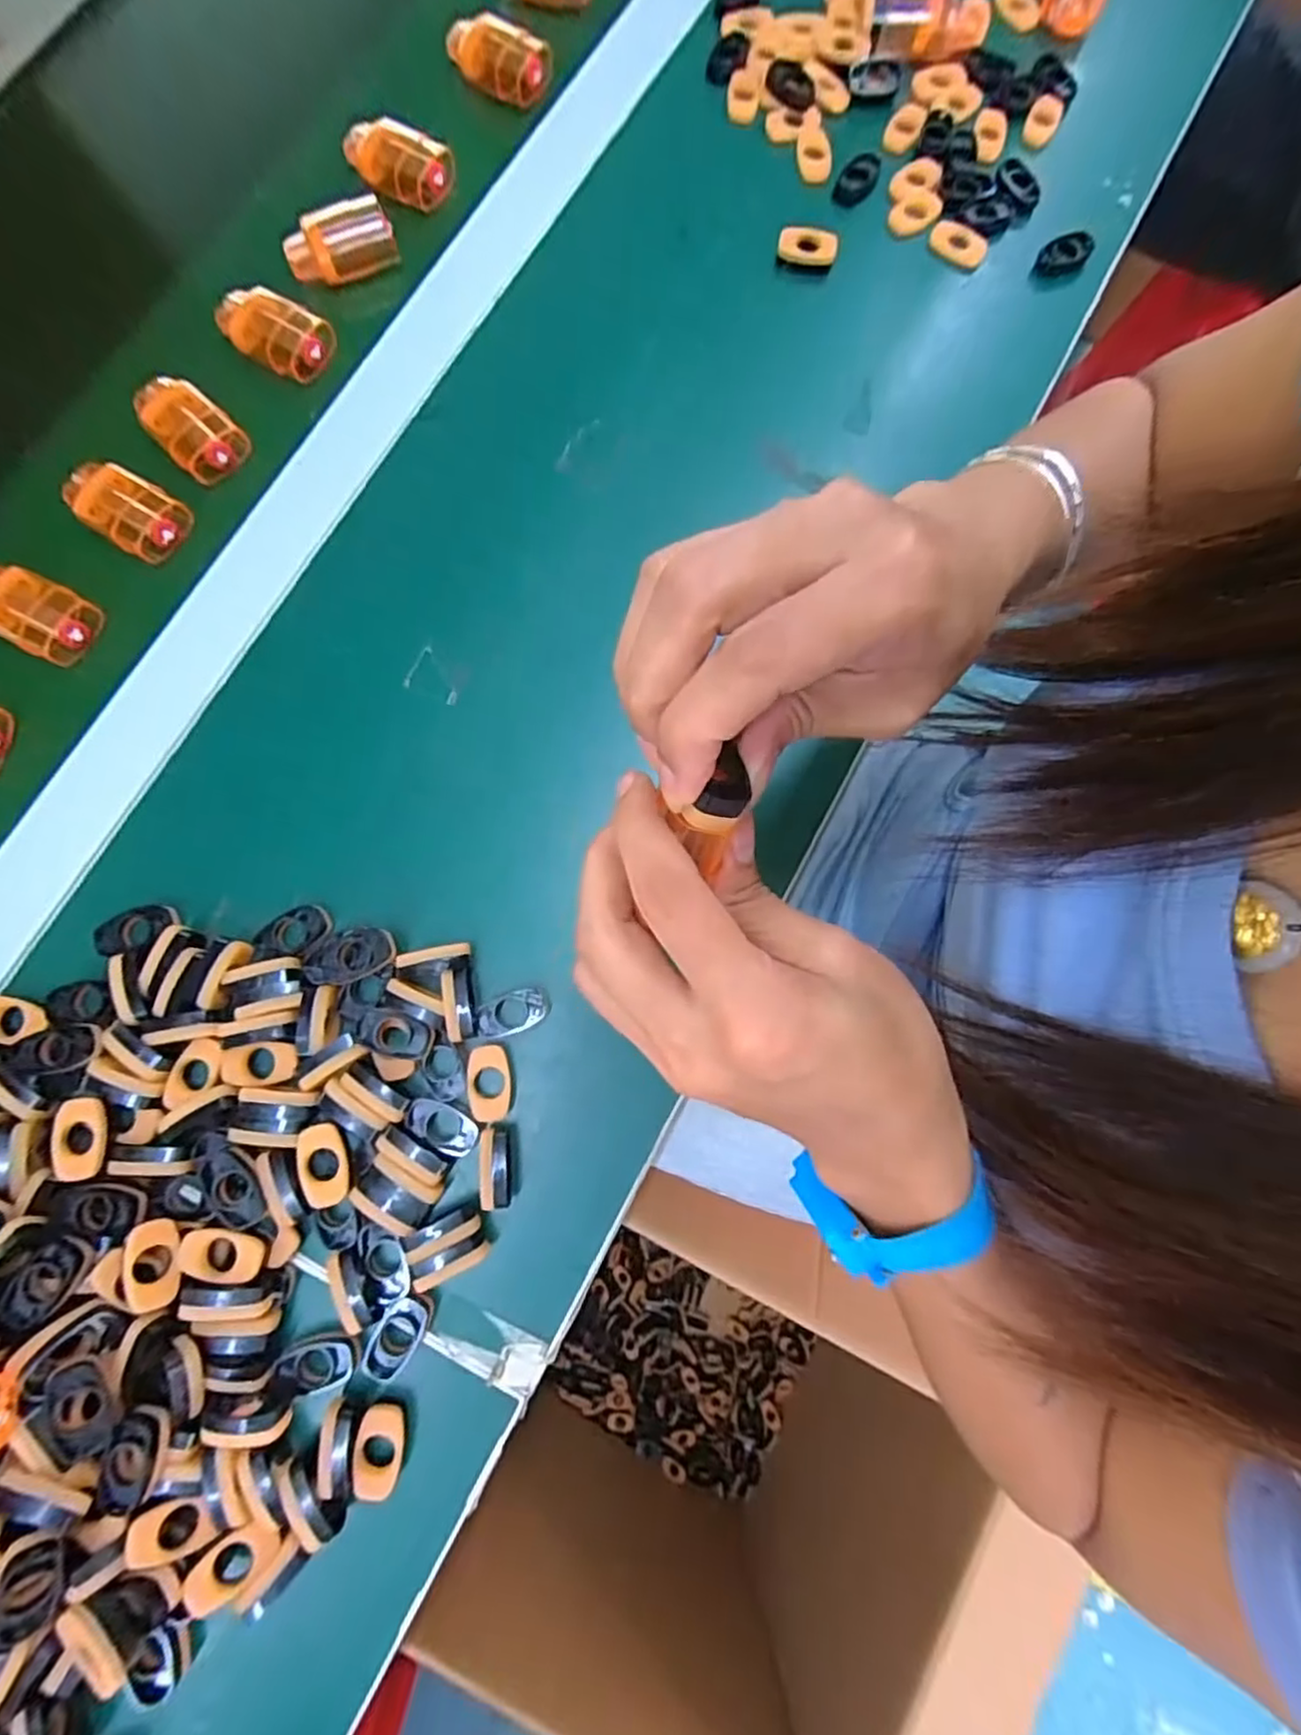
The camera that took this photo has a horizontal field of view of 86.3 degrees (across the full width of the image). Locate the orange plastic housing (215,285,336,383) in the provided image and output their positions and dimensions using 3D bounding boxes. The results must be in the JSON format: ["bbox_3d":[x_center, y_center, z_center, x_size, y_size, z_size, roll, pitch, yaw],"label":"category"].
[{"bbox_3d":[-0.207,-0.293,0.382,0.064,0.024,0.032,30,82,6],"label":"orange plastic housing"}]

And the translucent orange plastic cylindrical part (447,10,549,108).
[{"bbox_3d":[-0.091,-0.483,0.416,0.064,0.028,0.027,34,82,7],"label":"translucent orange plastic cylindrical part"}]

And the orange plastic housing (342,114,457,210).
[{"bbox_3d":[-0.145,-0.405,0.400,0.062,0.020,0.032,24,81,5],"label":"orange plastic housing"}]

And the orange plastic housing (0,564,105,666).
[{"bbox_3d":[-0.312,-0.129,0.349,0.066,0.017,0.036,29,82,6],"label":"orange plastic housing"}]

